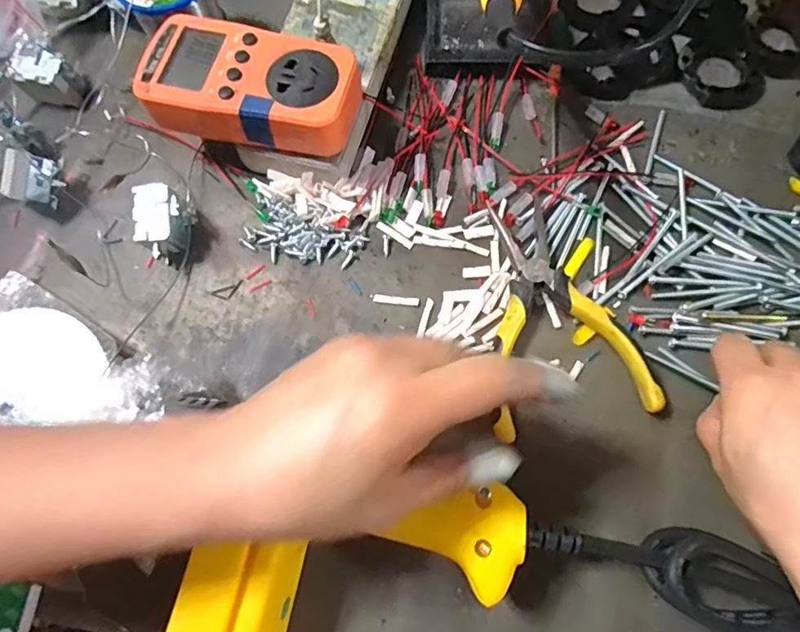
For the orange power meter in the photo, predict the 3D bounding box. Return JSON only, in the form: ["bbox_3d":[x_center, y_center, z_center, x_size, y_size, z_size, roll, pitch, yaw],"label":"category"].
[{"bbox_3d":[-0.090,-0.138,0.311,0.124,0.030,0.066,14,73,6],"label":"orange power meter"}]

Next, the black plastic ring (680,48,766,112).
[{"bbox_3d":[0.235,-0.176,0.368,0.055,0.011,0.053,0,72,1],"label":"black plastic ring"}]

